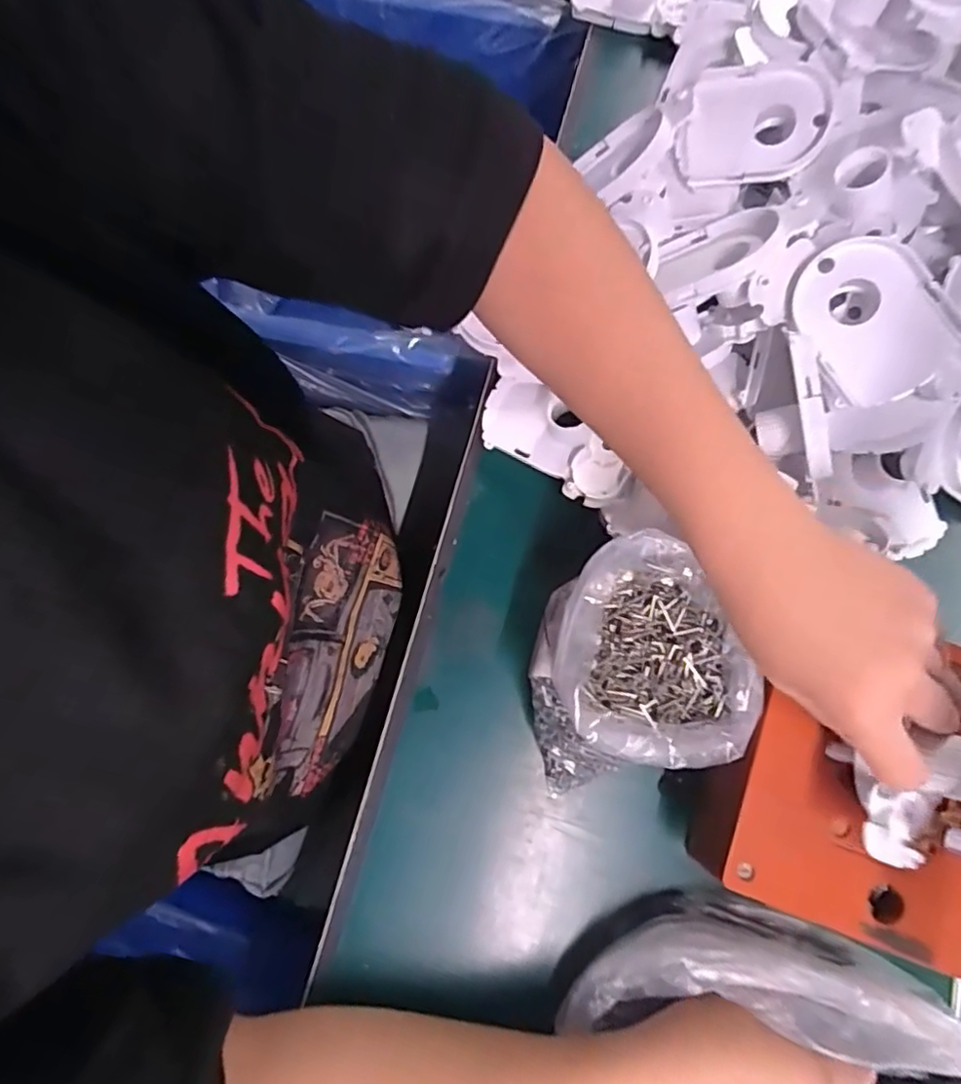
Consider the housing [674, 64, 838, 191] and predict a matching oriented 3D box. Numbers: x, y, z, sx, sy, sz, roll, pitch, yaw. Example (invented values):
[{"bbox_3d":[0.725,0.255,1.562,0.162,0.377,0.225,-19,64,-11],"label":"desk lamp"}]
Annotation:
[{"bbox_3d":[0.169,-0.257,0.384,0.083,0.031,0.067,12,99,17],"label":"housing"}]

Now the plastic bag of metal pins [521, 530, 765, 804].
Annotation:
[{"bbox_3d":[0.076,0.064,0.336,0.106,0.086,0.113,-17,80,-5],"label":"plastic bag of metal pins"}]

